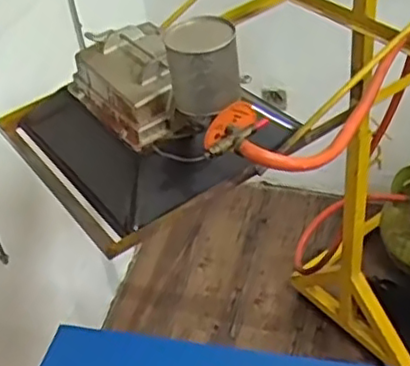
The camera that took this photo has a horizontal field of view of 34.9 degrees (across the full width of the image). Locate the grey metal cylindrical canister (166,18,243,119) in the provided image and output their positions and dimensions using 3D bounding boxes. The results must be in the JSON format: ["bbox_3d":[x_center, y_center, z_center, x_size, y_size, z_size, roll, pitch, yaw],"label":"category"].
[{"bbox_3d":[-0.002,-0.129,0.738,0.075,0.089,0.071,-5,40,4],"label":"grey metal cylindrical canister"}]

